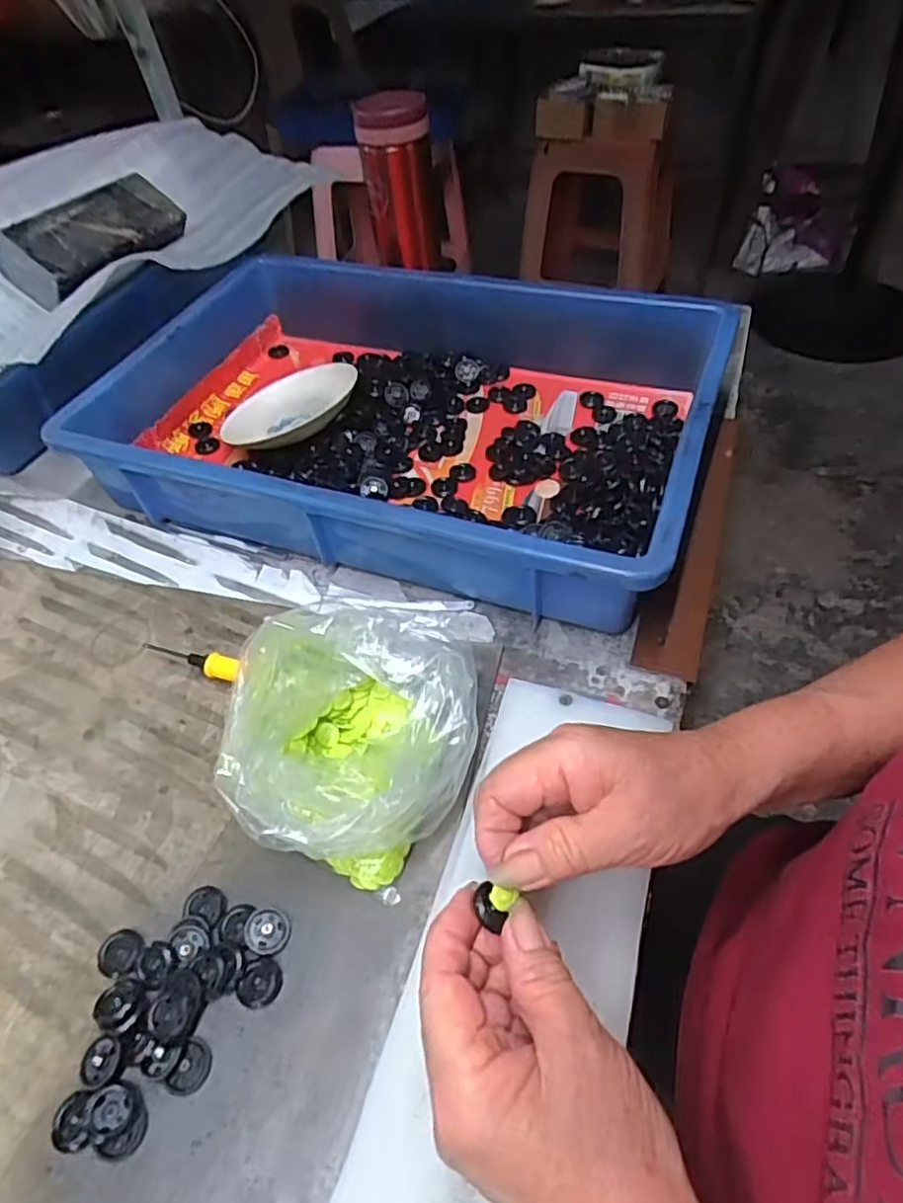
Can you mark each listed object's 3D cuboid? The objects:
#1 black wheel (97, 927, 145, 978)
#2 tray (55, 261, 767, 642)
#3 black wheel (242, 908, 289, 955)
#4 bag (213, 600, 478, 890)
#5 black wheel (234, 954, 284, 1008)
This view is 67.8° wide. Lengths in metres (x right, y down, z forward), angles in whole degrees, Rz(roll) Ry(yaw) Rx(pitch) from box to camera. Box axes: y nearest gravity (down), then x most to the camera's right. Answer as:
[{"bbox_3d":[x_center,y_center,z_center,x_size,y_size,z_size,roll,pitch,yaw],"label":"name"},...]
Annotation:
[{"bbox_3d":[-0.155,0.165,0.314,0.022,0.006,0.020,-2,50,2],"label":"black wheel"},{"bbox_3d":[-0.036,-0.155,0.516,0.440,0.077,0.305,15,55,16],"label":"tray"},{"bbox_3d":[-0.087,0.156,0.316,0.019,0.006,0.020,-2,50,2],"label":"black wheel"},{"bbox_3d":[-0.048,0.066,0.348,0.120,0.060,0.138,0,52,5],"label":"bag"},{"bbox_3d":[-0.087,0.172,0.303,0.019,0.004,0.020,-2,50,2],"label":"black wheel"}]

